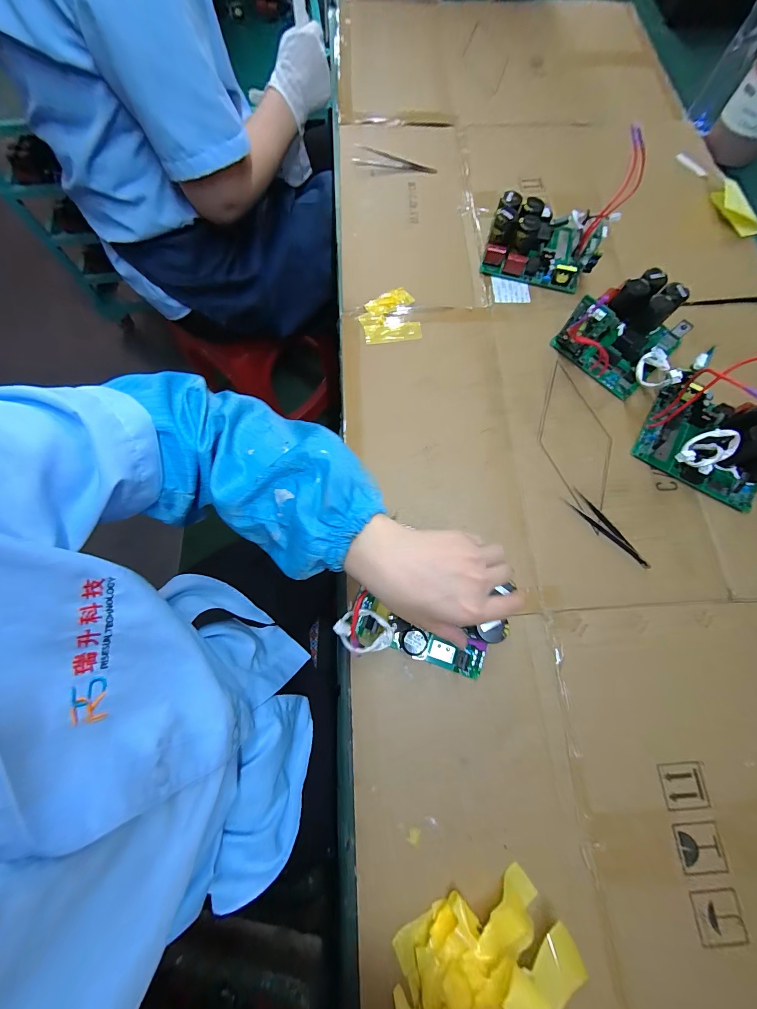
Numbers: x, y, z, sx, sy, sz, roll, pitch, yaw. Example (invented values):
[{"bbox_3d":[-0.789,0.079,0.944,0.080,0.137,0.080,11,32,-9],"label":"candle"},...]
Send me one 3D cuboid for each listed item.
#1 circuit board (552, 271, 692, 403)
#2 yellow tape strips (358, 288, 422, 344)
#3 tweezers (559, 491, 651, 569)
[{"bbox_3d":[0.313,-0.220,0.441,0.135,0.062,0.147,35,75,9],"label":"circuit board"},{"bbox_3d":[0.014,-0.247,0.462,0.073,0.005,0.077,-7,72,-4],"label":"yellow tape strips"},{"bbox_3d":[0.256,0.027,0.391,0.021,0.006,0.106,-42,78,-13],"label":"tweezers"}]

